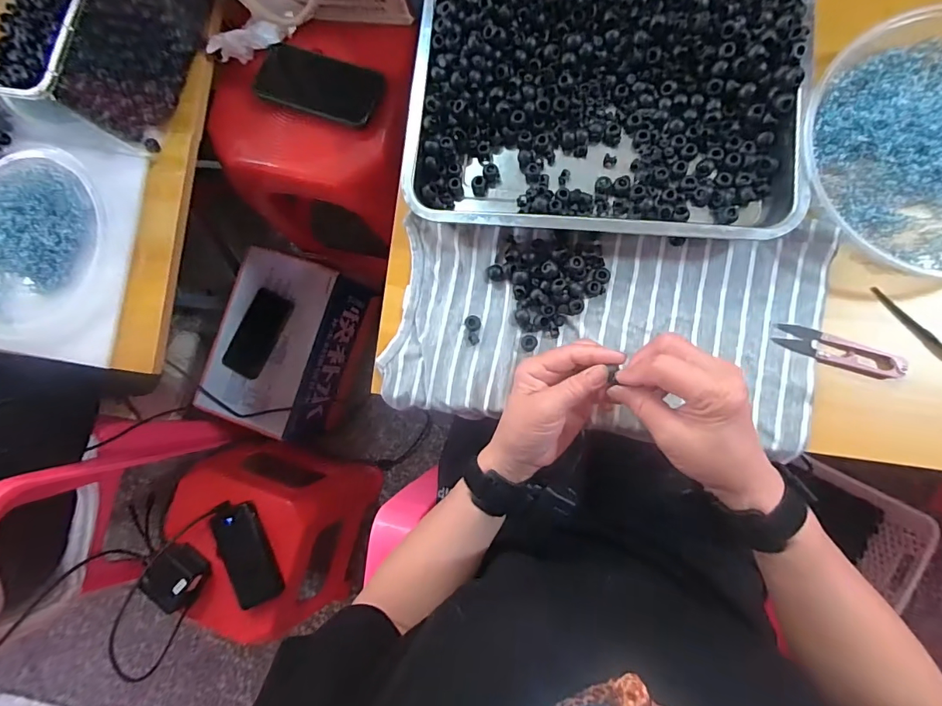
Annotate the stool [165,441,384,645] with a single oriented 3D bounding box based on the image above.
[{"bbox_3d":[-0.370,0.326,0.856,0.280,0.275,0.248,12,88,9],"label":"stool"}]

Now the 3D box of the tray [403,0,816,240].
[{"bbox_3d":[0.115,-0.232,0.403,0.340,0.032,0.245,5,93,9],"label":"tray"}]

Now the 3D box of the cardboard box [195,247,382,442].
[{"bbox_3d":[-0.363,-0.014,0.897,0.223,0.149,0.325,19,89,9],"label":"cardboard box"}]

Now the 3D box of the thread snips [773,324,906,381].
[{"bbox_3d":[0.319,-0.001,0.389,0.100,0.010,0.026,17,95,8],"label":"thread snips"}]

